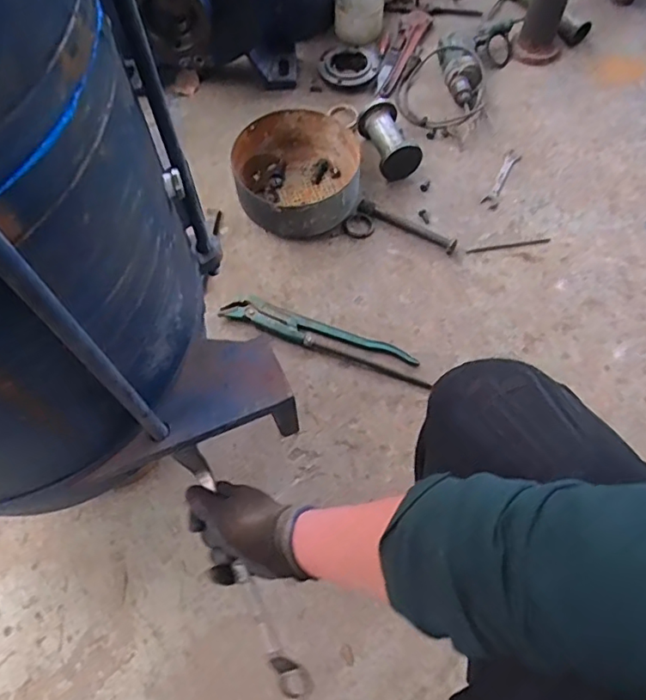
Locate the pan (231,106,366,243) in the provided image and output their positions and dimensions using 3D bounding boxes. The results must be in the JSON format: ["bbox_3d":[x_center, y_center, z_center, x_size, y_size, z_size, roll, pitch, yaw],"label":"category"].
[{"bbox_3d":[-0.052,-0.355,1.127,0.247,0.102,0.280,-3,64,0],"label":"pan"}]

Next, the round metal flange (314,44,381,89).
[{"bbox_3d":[0.062,-0.683,1.321,0.149,0.033,0.149,0,64,1],"label":"round metal flange"}]

